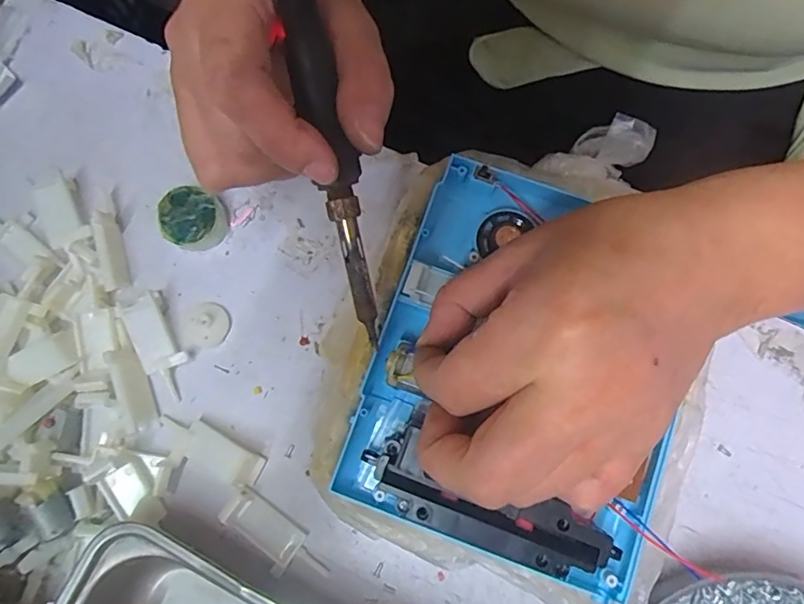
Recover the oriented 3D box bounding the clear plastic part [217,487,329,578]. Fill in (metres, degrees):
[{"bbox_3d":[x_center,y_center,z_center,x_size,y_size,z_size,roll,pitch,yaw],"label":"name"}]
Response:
[{"bbox_3d":[-0.062,0.116,0.248,0.057,0.008,0.022,41,80,-3],"label":"clear plastic part"}]

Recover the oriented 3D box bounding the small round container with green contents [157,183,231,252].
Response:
[{"bbox_3d":[-0.114,-0.044,0.277,0.032,0.019,0.031,30,81,7],"label":"small round container with green contents"}]

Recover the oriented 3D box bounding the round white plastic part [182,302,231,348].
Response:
[{"bbox_3d":[-0.105,0.012,0.271,0.023,0.007,0.024,0,76,1],"label":"round white plastic part"}]

